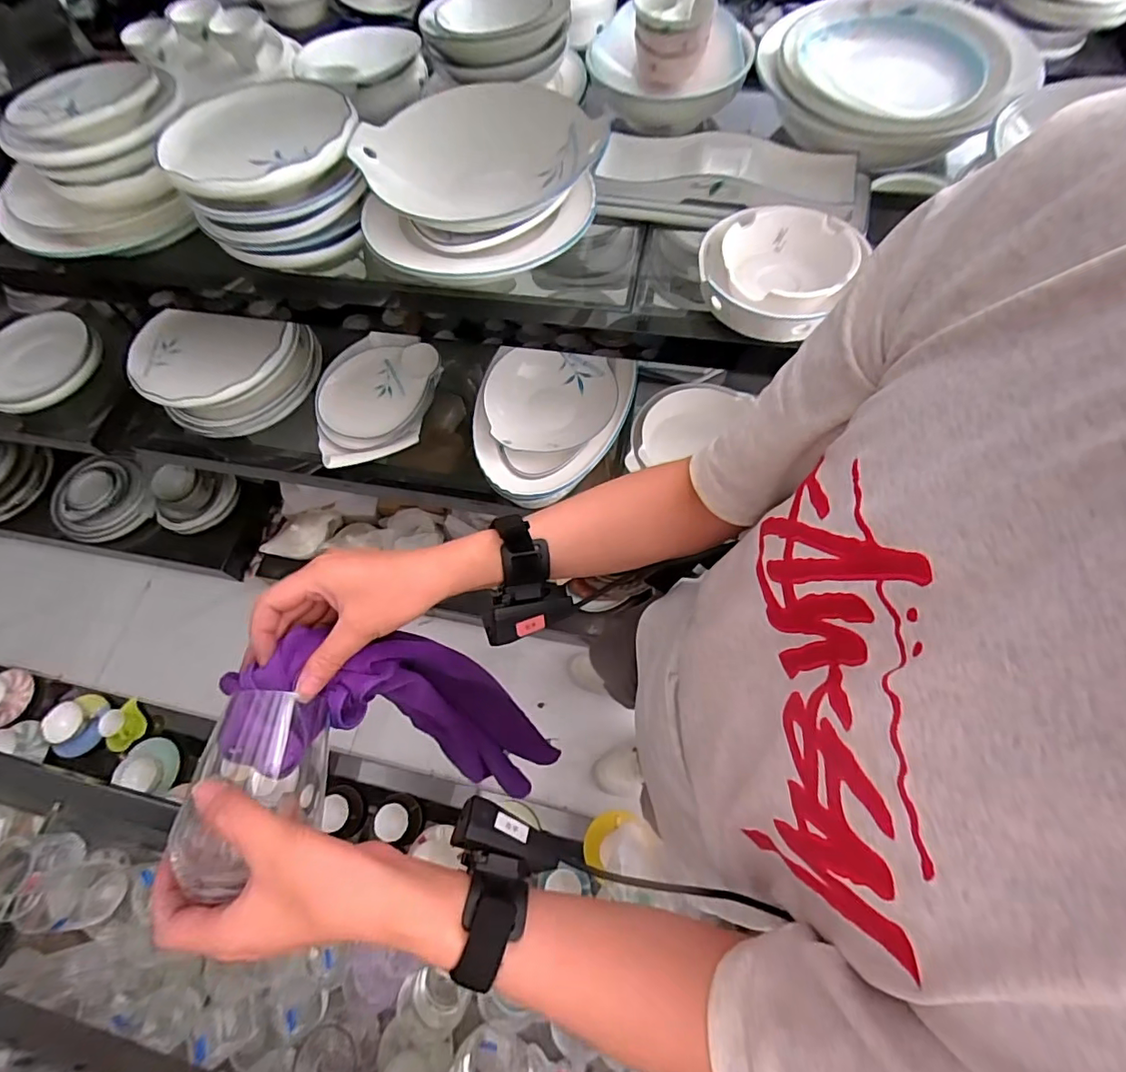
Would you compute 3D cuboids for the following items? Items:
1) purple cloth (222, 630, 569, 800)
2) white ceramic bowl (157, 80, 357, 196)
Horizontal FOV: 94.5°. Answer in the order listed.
[{"bbox_3d":[-0.106,0.196,0.540,0.065,0.505,0.117,38,78,28],"label":"purple cloth"},{"bbox_3d":[-0.385,-0.519,0.668,0.232,0.036,0.230,-1,65,3],"label":"white ceramic bowl"}]

